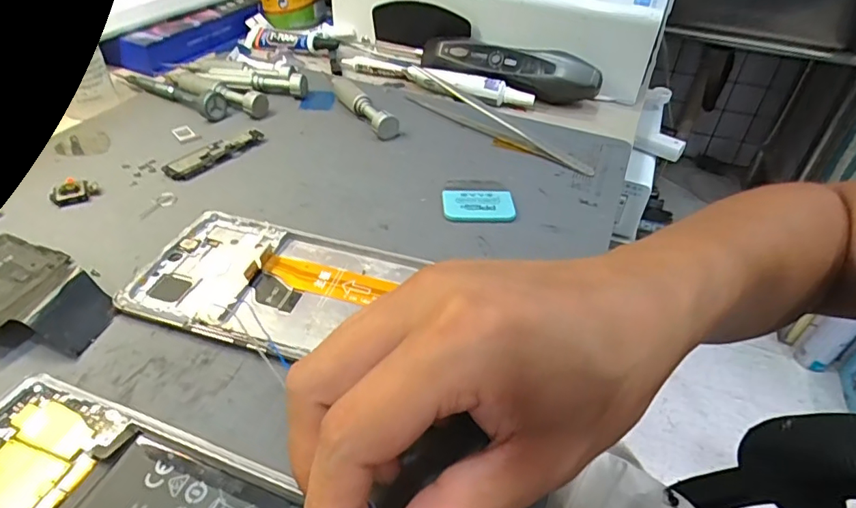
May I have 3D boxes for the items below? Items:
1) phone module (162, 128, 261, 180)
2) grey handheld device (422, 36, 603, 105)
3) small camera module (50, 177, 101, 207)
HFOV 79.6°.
[{"bbox_3d":[-0.132,-0.063,0.323,0.017,0.006,0.065,29,47,25],"label":"phone module"},{"bbox_3d":[0.061,-0.145,0.406,0.144,0.034,0.035,15,43,12],"label":"grey handheld device"},{"bbox_3d":[-0.196,-0.036,0.284,0.024,0.008,0.015,-28,51,-31],"label":"small camera module"}]

